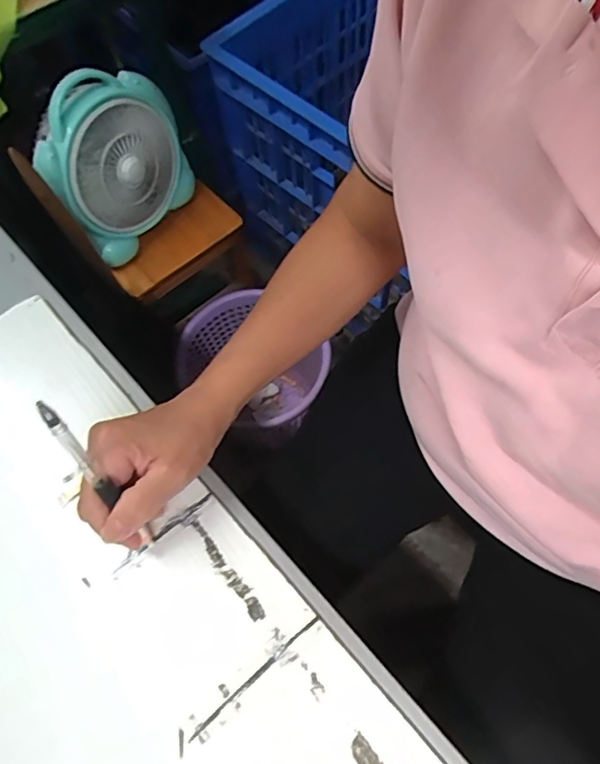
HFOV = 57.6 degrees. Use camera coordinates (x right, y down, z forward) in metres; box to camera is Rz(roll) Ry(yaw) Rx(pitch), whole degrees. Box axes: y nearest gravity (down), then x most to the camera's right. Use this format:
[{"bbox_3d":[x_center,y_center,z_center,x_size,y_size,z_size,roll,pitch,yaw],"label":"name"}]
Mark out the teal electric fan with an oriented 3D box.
[{"bbox_3d":[-0.260,-0.322,0.799,0.068,0.219,0.228,32,70,17],"label":"teal electric fan"}]

